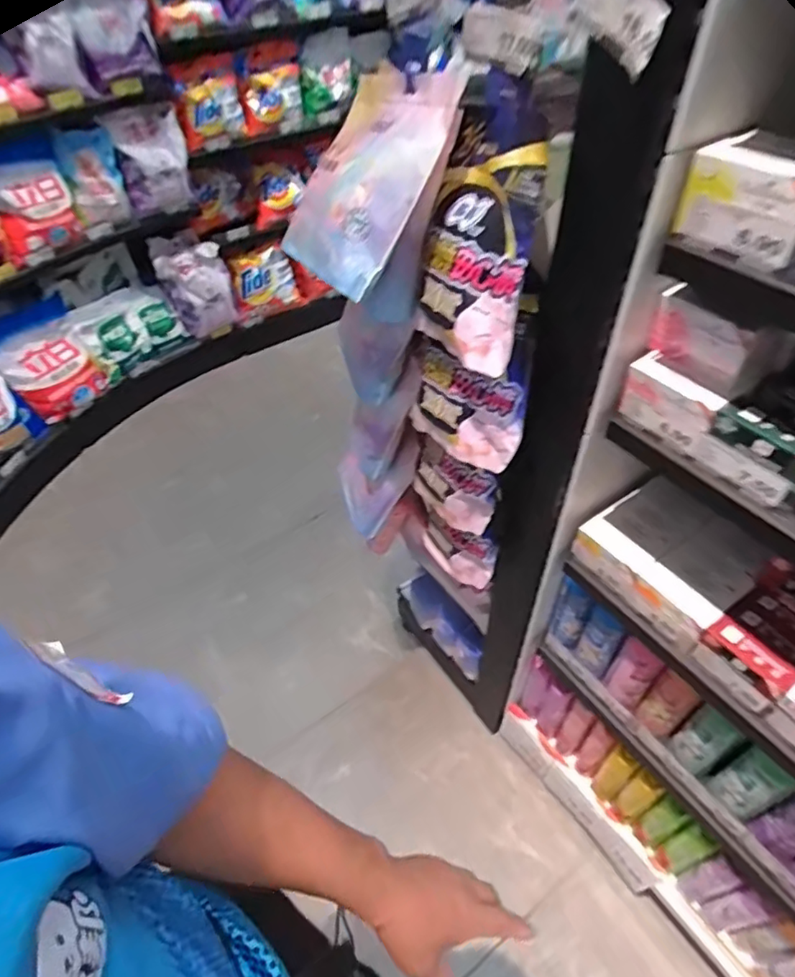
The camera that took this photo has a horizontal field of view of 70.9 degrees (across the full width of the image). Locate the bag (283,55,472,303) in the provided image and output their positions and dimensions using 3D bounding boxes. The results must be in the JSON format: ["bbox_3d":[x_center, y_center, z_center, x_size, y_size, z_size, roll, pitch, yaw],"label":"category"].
[{"bbox_3d":[-0.039,-0.346,0.610,0.229,0.034,0.198,-55,48,12],"label":"bag"}]

